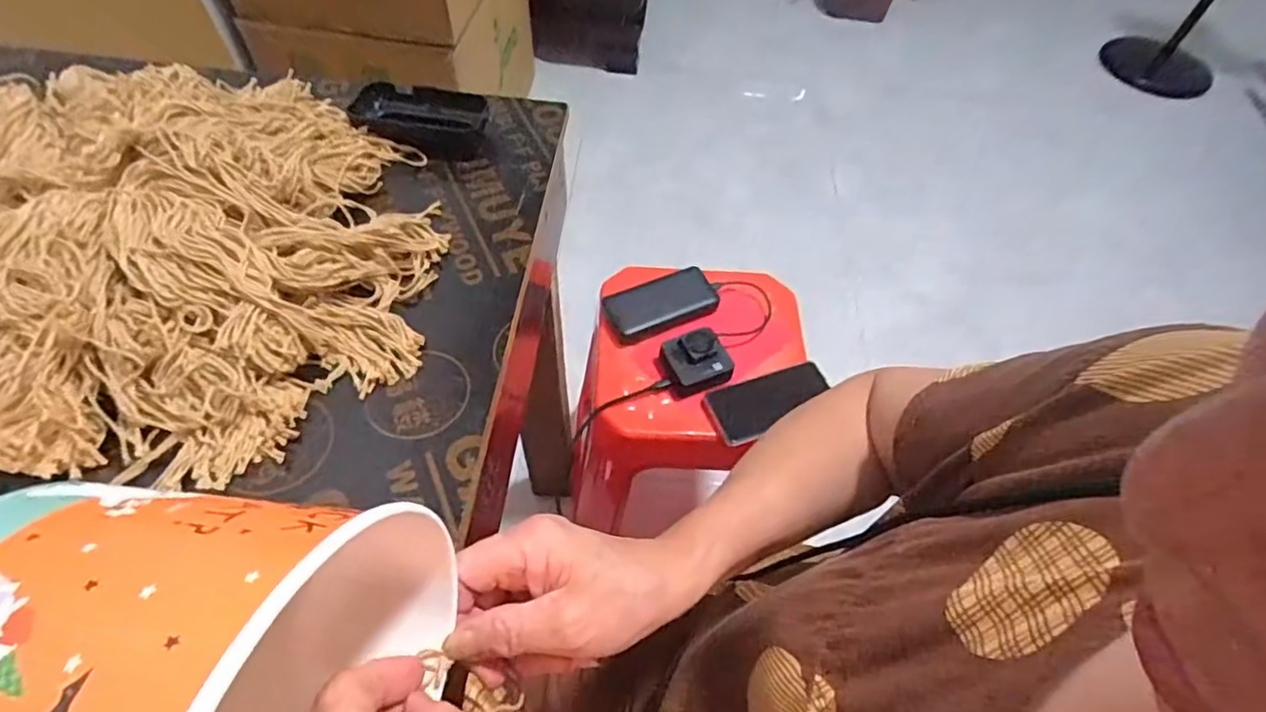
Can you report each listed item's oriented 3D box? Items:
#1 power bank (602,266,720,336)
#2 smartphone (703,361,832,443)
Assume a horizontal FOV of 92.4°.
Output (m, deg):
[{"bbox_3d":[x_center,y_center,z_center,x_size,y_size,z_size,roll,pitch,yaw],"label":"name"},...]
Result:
[{"bbox_3d":[0.042,-0.079,0.869,0.158,0.017,0.076,-17,58,-16],"label":"power bank"},{"bbox_3d":[0.181,0.059,0.791,0.165,0.014,0.080,-15,57,-14],"label":"smartphone"}]

